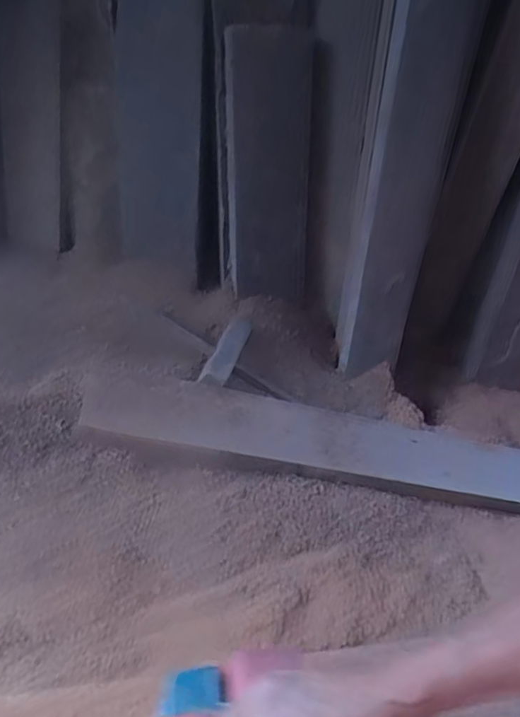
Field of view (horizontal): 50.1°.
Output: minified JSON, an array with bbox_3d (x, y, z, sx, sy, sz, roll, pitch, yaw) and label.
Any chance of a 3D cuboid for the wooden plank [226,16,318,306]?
[{"bbox_3d":[0.014,-0.266,0.847,0.119,0.409,0.035,-5,40,-3],"label":"wooden plank"}]

